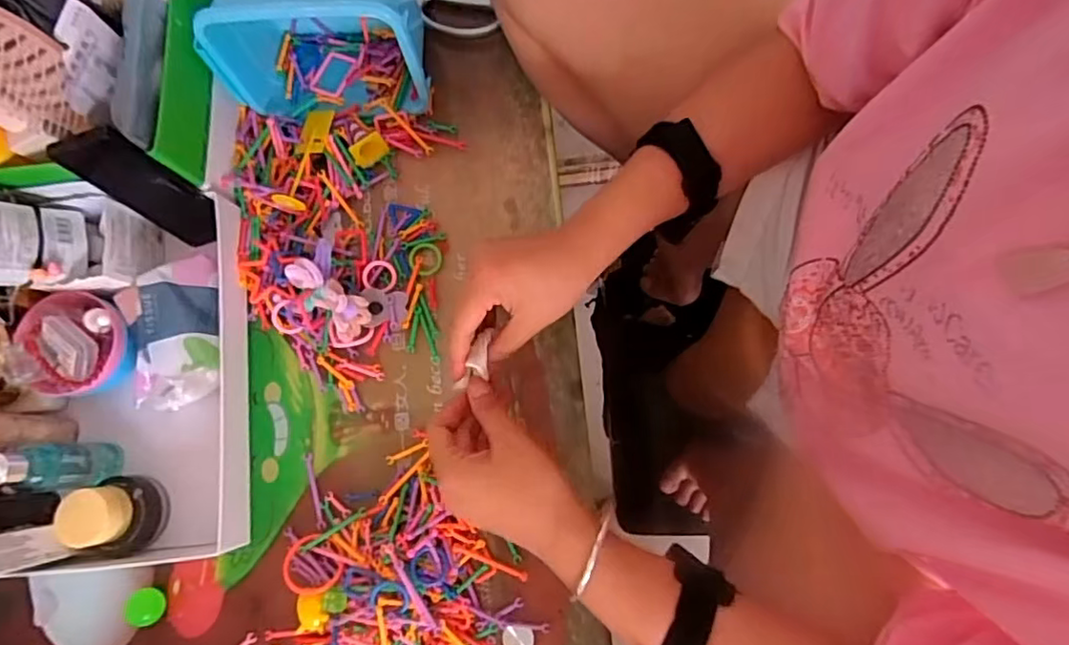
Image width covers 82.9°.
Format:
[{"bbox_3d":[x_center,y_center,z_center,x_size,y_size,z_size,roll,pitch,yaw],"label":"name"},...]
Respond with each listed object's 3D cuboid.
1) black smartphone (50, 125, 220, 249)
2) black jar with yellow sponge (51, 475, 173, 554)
[{"bbox_3d":[-0.309,-0.105,0.495,0.048,0.152,0.010,-32,70,0],"label":"black smartphone"},{"bbox_3d":[-0.345,0.159,0.497,0.055,0.052,0.063,-14,79,0],"label":"black jar with yellow sponge"}]

